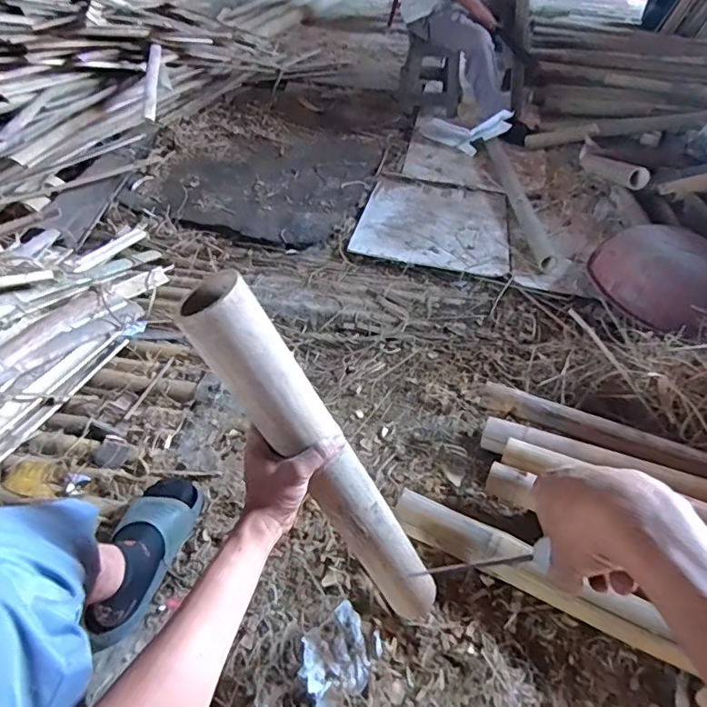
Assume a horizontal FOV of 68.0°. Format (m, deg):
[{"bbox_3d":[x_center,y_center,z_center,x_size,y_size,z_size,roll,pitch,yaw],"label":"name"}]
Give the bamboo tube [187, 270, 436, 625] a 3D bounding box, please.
[{"bbox_3d":[-0.018,0.160,0.644,0.073,0.599,0.062,-7,38,30],"label":"bamboo tube"}]

